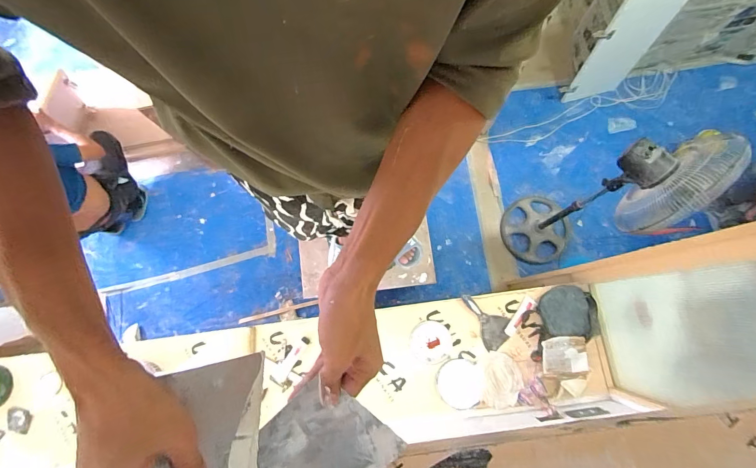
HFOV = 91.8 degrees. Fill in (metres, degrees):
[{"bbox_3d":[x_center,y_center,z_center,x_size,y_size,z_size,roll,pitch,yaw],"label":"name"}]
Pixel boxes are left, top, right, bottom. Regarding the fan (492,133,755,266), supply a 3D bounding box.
[{"bbox_3d":[0.978,-0.149,1.732,0.441,1.310,0.398,-35,80,-5],"label":"fan"}]

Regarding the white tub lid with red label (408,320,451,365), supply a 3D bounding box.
[{"bbox_3d":[0.199,0.408,1.381,0.152,0.010,0.150,0,78,2],"label":"white tub lid with red label"}]

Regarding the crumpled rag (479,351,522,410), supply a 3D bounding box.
[{"bbox_3d":[0.447,0.533,1.336,0.142,0.017,0.188,2,78,2],"label":"crumpled rag"}]

